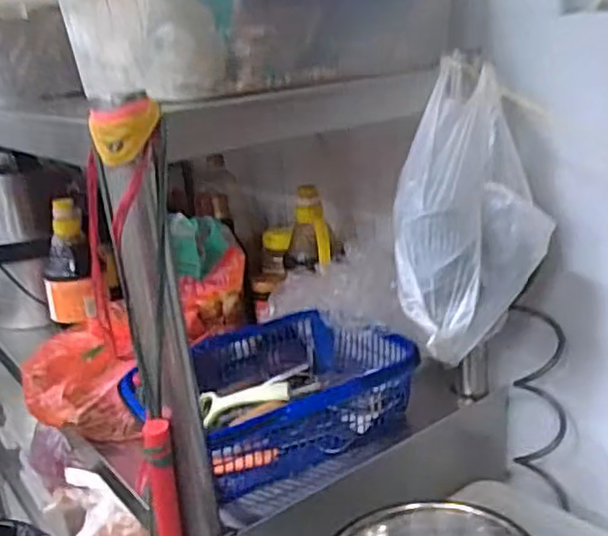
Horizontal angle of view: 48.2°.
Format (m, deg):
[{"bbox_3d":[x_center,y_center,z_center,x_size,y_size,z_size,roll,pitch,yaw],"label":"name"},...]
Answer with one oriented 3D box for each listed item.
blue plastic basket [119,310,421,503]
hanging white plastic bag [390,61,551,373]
[{"bbox_3d":[-0.043,0.160,0.914,0.304,0.092,0.289,-17,22,-31],"label":"blue plastic basket"},{"bbox_3d":[0.188,-0.065,0.749,0.148,0.269,0.202,4,20,24],"label":"hanging white plastic bag"}]

